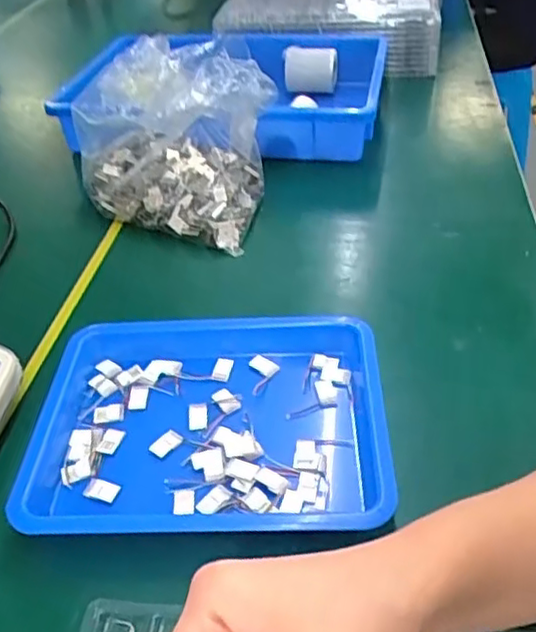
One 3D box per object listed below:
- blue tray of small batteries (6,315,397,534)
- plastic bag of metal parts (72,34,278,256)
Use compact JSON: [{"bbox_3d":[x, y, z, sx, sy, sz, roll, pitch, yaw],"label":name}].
[{"bbox_3d":[-0.039,0.066,0.419,0.221,0.026,0.166,-1,39,3],"label":"blue tray of small batteries"},{"bbox_3d":[-0.092,-0.164,0.627,0.172,0.141,0.151,8,41,14],"label":"plastic bag of metal parts"}]

